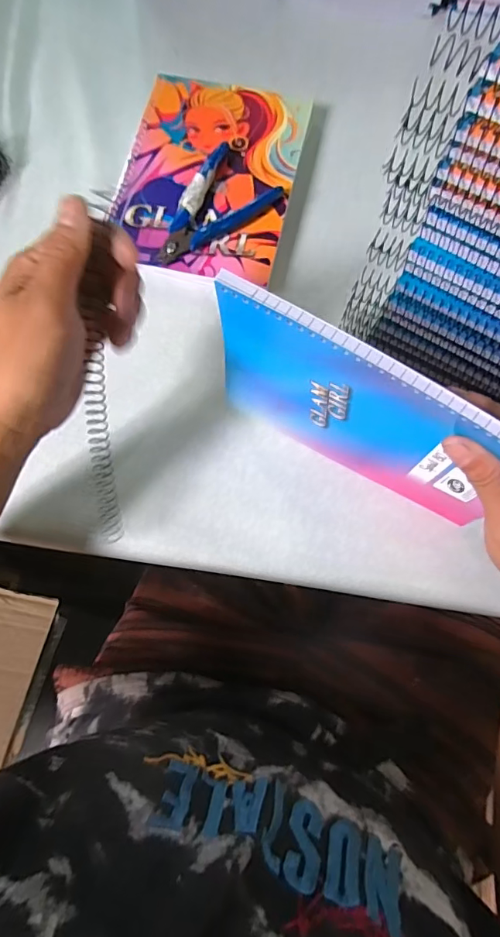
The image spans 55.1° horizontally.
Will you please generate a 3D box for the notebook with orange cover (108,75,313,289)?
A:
[{"bbox_3d":[-0.035,-0.250,0.416,0.143,0.021,0.191,12,77,4],"label":"notebook with orange cover"}]

